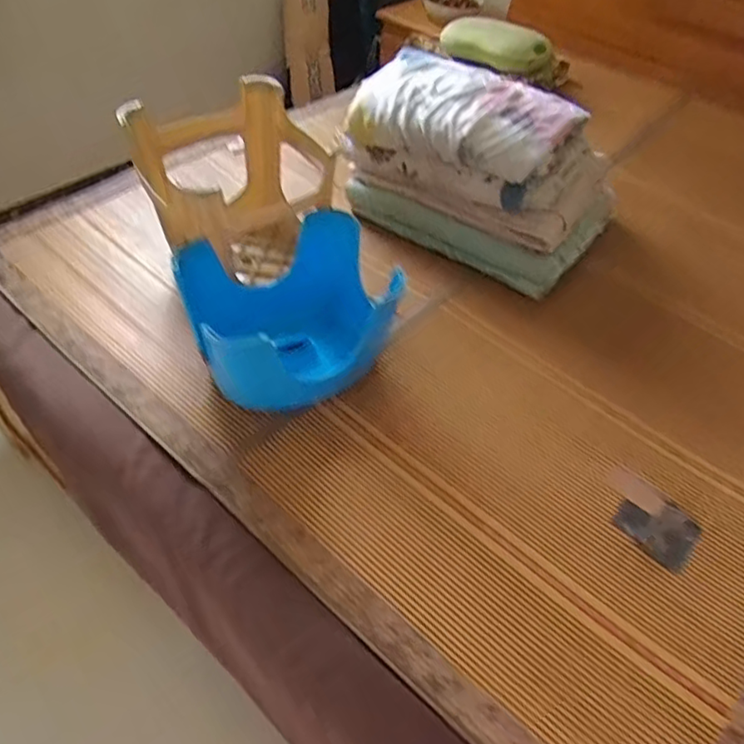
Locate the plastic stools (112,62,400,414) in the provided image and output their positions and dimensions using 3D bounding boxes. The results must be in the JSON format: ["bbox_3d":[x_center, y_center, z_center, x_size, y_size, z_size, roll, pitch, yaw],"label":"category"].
[{"bbox_3d":[-0.186,-0.213,1.036,0.300,0.277,0.530,-17,52,-21],"label":"plastic stools"}]

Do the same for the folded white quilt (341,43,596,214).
[{"bbox_3d":[0.177,-0.491,1.224,0.422,0.147,0.254,31,52,19],"label":"folded white quilt"}]

